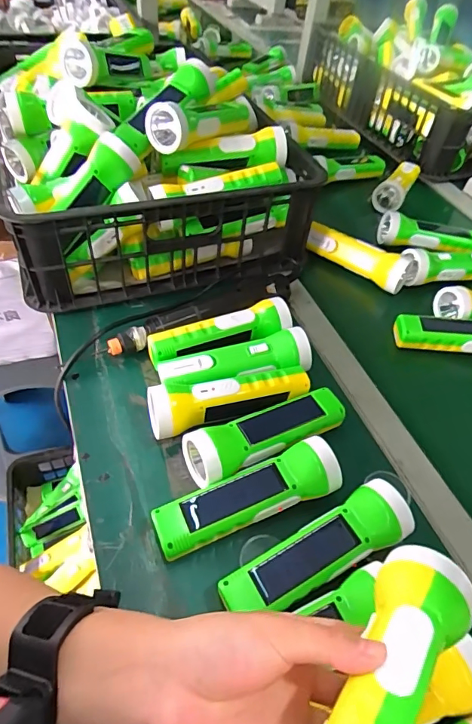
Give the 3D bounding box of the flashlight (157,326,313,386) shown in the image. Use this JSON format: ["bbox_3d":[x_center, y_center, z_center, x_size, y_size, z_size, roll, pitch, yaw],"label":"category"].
[{"bbox_3d":[0.001,0.008,0.501,0.172,0.043,0.059,-13,51,-16],"label":"flashlight"}]

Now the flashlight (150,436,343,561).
[{"bbox_3d":[0.014,0.123,0.405,0.174,0.045,0.050,-16,52,-19],"label":"flashlight"}]

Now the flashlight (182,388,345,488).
[{"bbox_3d":[0.037,0.069,0.453,0.177,0.044,0.055,-18,53,-20],"label":"flashlight"}]

